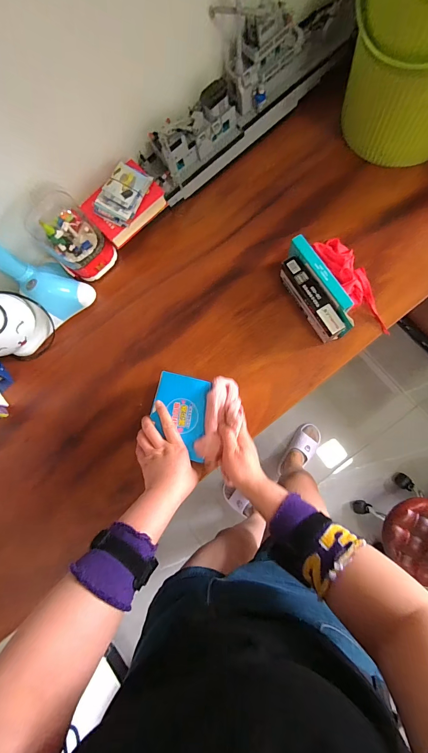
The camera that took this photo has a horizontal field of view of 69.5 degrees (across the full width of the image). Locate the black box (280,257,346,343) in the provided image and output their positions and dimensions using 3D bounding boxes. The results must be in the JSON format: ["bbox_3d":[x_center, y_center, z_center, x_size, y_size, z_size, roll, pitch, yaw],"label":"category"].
[{"bbox_3d":[0.173,-0.135,0.549,0.038,0.069,0.155,-30,80,3],"label":"black box"}]

